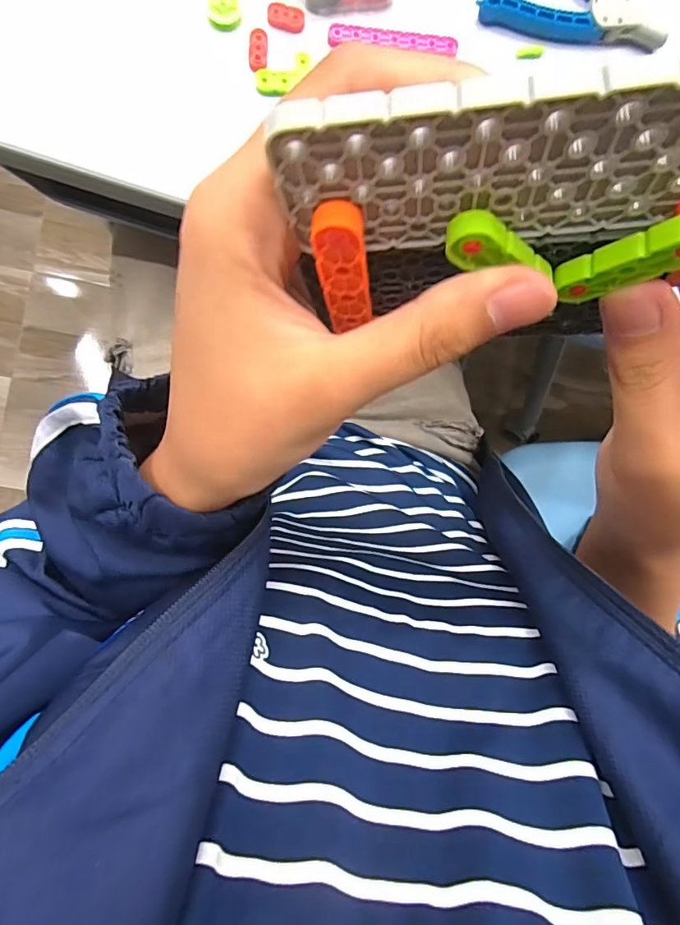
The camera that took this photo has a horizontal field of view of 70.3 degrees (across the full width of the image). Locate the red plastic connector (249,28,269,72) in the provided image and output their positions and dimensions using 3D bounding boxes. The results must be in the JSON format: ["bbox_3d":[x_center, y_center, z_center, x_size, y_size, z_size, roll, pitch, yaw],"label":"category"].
[{"bbox_3d":[-0.053,-0.268,0.313,0.011,0.009,0.023,4,88,-6],"label":"red plastic connector"}]

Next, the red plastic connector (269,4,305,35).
[{"bbox_3d":[-0.035,-0.290,0.316,0.023,0.007,0.011,9,88,-6],"label":"red plastic connector"}]

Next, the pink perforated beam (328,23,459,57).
[{"bbox_3d":[0.036,-0.282,0.323,0.086,0.006,0.012,3,88,-6],"label":"pink perforated beam"}]

